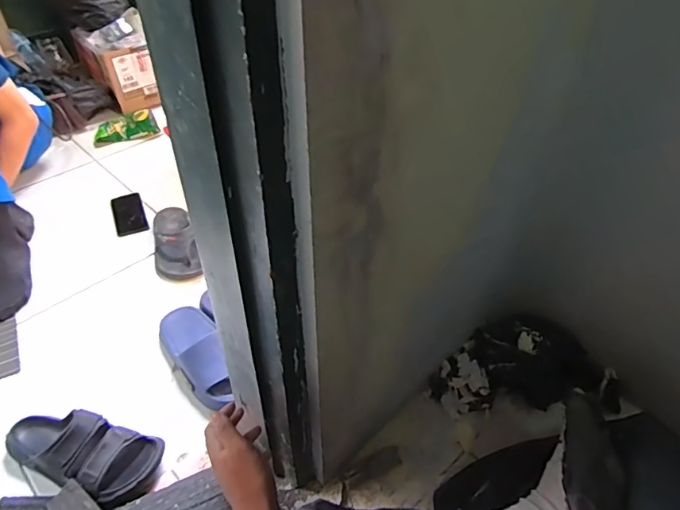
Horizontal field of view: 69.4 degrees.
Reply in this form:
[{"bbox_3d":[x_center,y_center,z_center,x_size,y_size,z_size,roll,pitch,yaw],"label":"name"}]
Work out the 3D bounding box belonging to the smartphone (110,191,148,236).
[{"bbox_3d":[-0.569,-0.113,1.322,0.080,0.018,0.155,-19,55,-18],"label":"smartphone"}]

